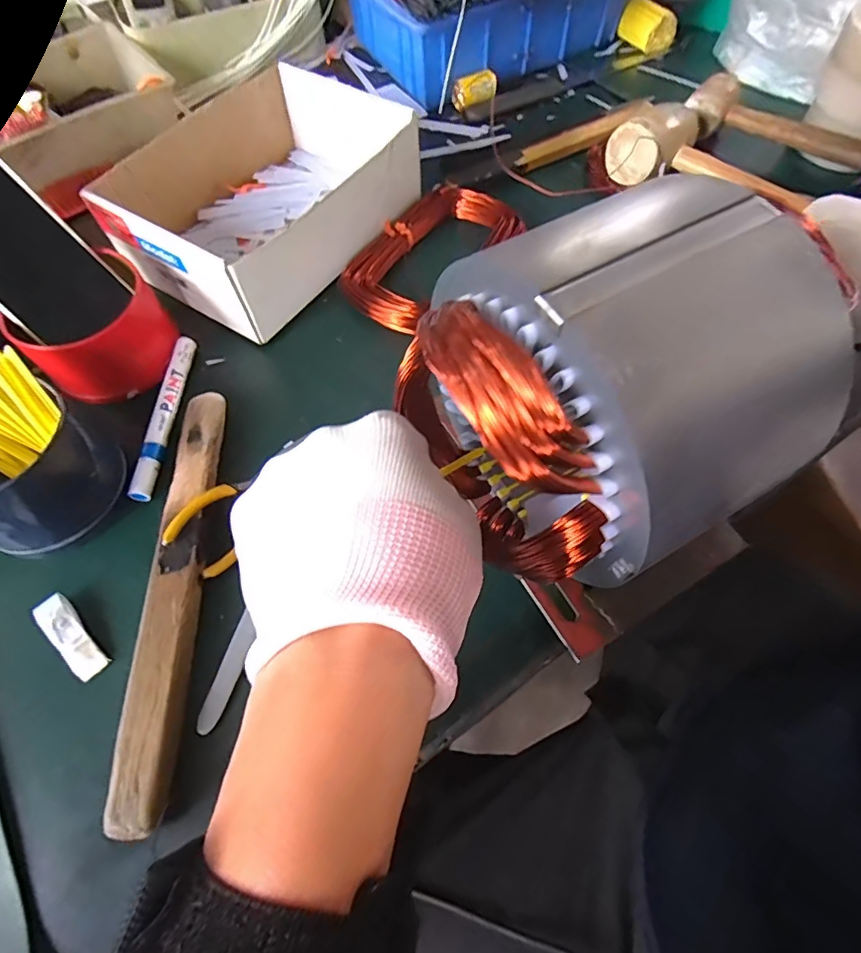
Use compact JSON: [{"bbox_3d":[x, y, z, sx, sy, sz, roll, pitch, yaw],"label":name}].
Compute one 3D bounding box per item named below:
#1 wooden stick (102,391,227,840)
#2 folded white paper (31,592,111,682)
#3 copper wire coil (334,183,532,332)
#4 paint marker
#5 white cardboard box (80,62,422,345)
[{"bbox_3d":[-0.164,0.063,0.323,0.037,0.023,0.273,-4,63,-1],"label":"wooden stick"},{"bbox_3d":[-0.227,0.101,0.313,0.019,0.012,0.058,-41,69,-17],"label":"folded white paper"},{"bbox_3d":[-0.005,-0.203,0.452,0.097,0.020,0.175,35,69,17],"label":"copper wire coil"},{"bbox_3d":[-0.204,-0.047,0.384,0.015,0.016,0.142,0,63,1],"label":"paint marker"},{"bbox_3d":[-0.147,-0.259,0.452,0.181,0.074,0.241,30,68,15],"label":"white cardboard box"}]

